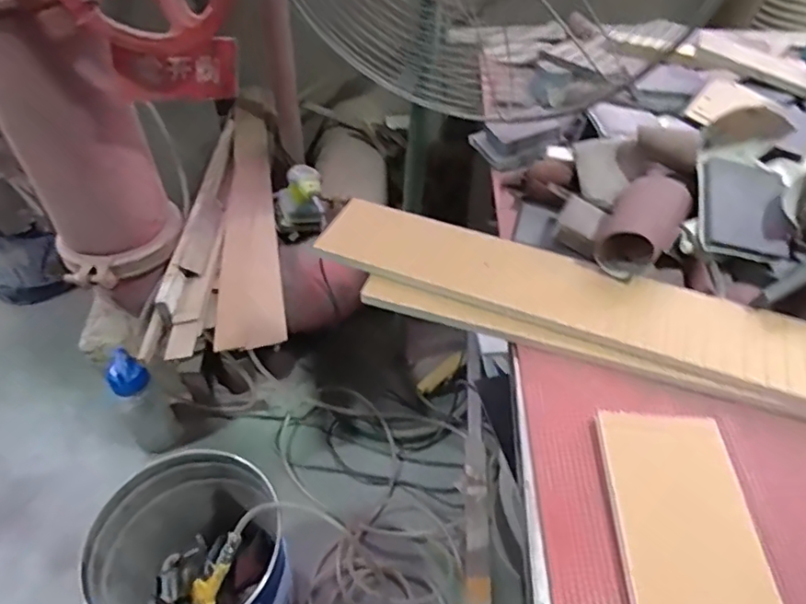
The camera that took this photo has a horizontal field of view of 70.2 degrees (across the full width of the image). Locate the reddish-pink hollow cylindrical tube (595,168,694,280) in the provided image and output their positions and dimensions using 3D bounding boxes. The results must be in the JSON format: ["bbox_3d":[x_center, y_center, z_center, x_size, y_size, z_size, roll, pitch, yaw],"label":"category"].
[{"bbox_3d":[0.292,-0.095,0.704,0.083,0.064,0.137,28,51,22],"label":"reddish-pink hollow cylindrical tube"}]

